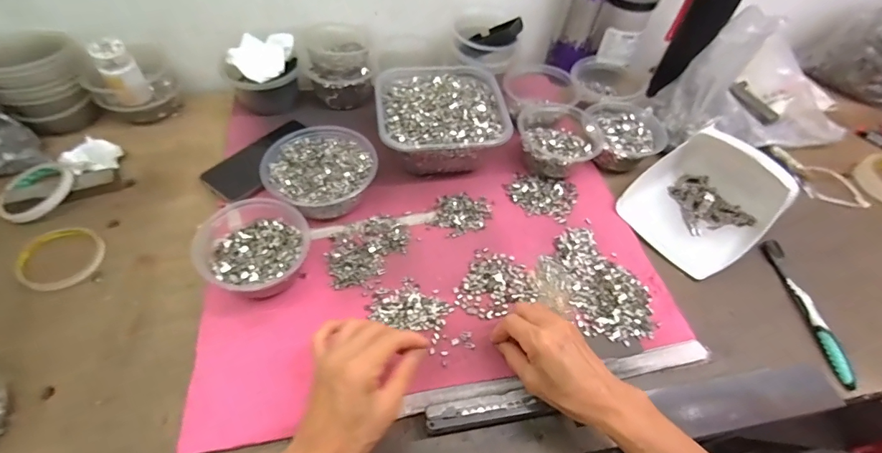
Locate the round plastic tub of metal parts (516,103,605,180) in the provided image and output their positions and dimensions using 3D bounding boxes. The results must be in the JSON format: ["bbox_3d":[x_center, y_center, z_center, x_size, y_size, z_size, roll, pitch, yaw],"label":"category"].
[{"bbox_3d":[0.167,-0.123,0.599,0.113,0.060,0.123,2,52,-3],"label":"round plastic tub of metal parts"}]

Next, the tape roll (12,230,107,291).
[{"bbox_3d":[-0.443,0.037,0.485,0.087,0.017,0.081,22,54,12],"label":"tape roll"}]

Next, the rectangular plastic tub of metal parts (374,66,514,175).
[{"bbox_3d":[-0.003,-0.153,0.595,0.175,0.082,0.181,-7,53,-10],"label":"rectangular plastic tub of metal parts"}]

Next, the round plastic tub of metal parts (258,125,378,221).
[{"bbox_3d":[-0.153,-0.065,0.534,0.133,0.057,0.129,2,52,-3],"label":"round plastic tub of metal parts"}]

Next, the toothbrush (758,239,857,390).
[{"bbox_3d":[0.435,0.096,0.495,0.019,0.018,0.183,0,52,-4],"label":"toothbrush"}]

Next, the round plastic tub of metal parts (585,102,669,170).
[{"bbox_3d":[0.271,-0.137,0.625,0.109,0.045,0.113,5,52,0],"label":"round plastic tub of metal parts"}]

